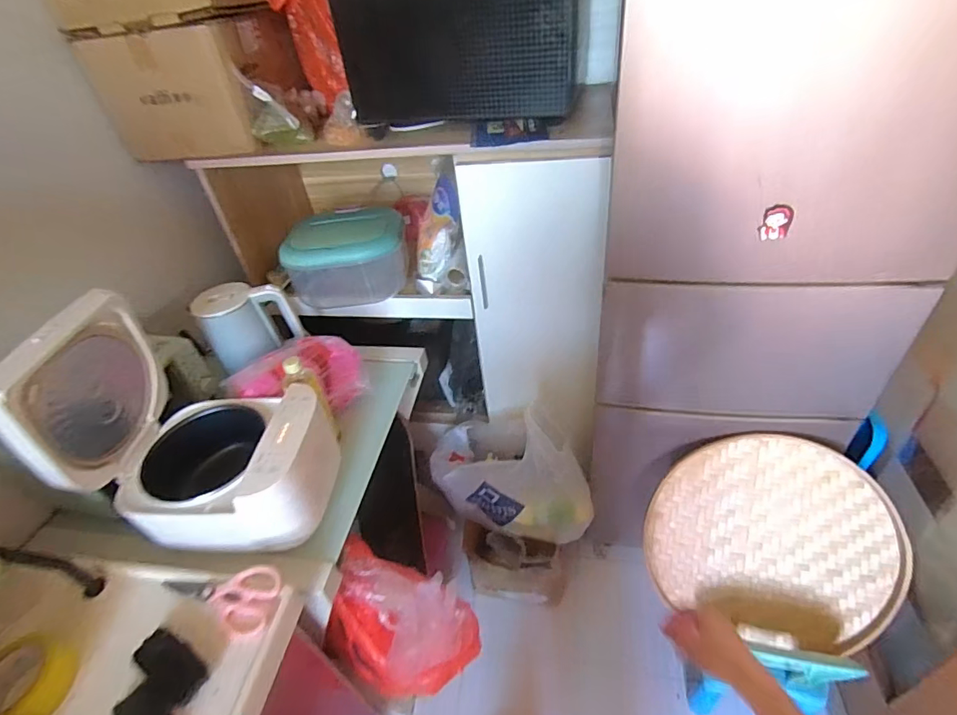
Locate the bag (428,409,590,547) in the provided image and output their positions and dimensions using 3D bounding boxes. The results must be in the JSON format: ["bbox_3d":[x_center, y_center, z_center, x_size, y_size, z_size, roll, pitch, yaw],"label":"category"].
[{"bbox_3d":[0.078,0.288,1.295,0.448,0.306,0.222,17,45,25],"label":"bag"}]

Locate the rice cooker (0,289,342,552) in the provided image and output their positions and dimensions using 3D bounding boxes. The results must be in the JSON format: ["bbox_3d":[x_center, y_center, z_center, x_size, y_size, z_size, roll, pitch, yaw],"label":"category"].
[{"bbox_3d":[-0.433,0.105,0.757,0.299,0.367,0.248,0,40,6],"label":"rice cooker"}]

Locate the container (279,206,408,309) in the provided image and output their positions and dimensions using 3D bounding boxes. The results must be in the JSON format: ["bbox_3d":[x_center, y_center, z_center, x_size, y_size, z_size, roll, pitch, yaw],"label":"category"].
[{"bbox_3d":[-0.323,-0.239,1.216,0.282,0.195,0.220,-12,40,-8],"label":"container"}]

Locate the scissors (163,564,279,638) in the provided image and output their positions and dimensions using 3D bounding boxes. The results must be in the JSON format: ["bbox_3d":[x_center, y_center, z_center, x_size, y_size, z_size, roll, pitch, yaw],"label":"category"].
[{"bbox_3d":[-0.370,0.329,0.689,0.172,0.029,0.085,6,41,14],"label":"scissors"}]

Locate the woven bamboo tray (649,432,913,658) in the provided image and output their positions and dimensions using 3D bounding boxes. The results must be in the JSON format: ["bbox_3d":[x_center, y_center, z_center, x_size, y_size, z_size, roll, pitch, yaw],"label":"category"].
[{"bbox_3d":[0.624,0.392,1.047,0.477,0.432,0.025,0,1,18],"label":"woven bamboo tray"}]

